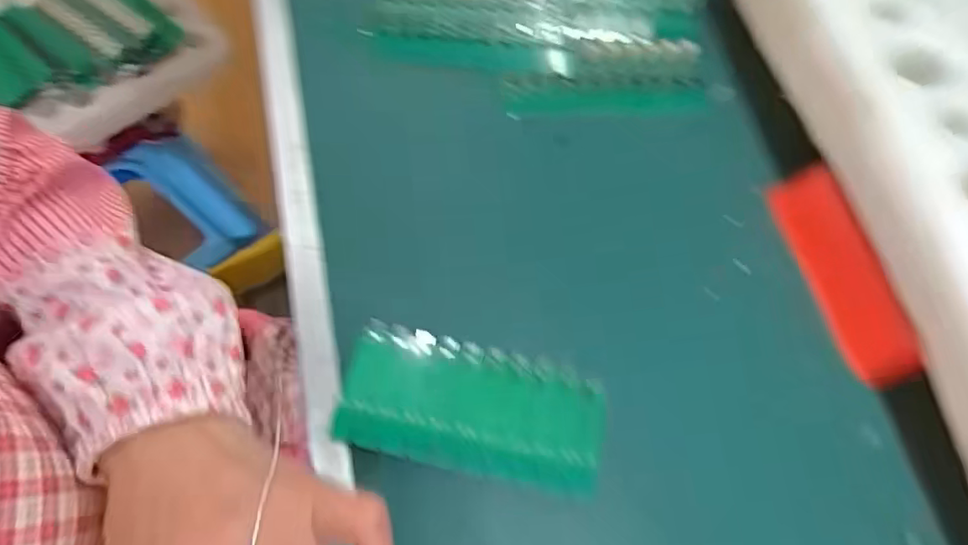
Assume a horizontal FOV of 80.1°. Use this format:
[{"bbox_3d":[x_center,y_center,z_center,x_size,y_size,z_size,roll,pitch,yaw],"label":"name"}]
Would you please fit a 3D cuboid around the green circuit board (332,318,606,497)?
[{"bbox_3d":[-0.005,0.072,0.310,0.137,0.014,0.070,13,68,4],"label":"green circuit board"}]

